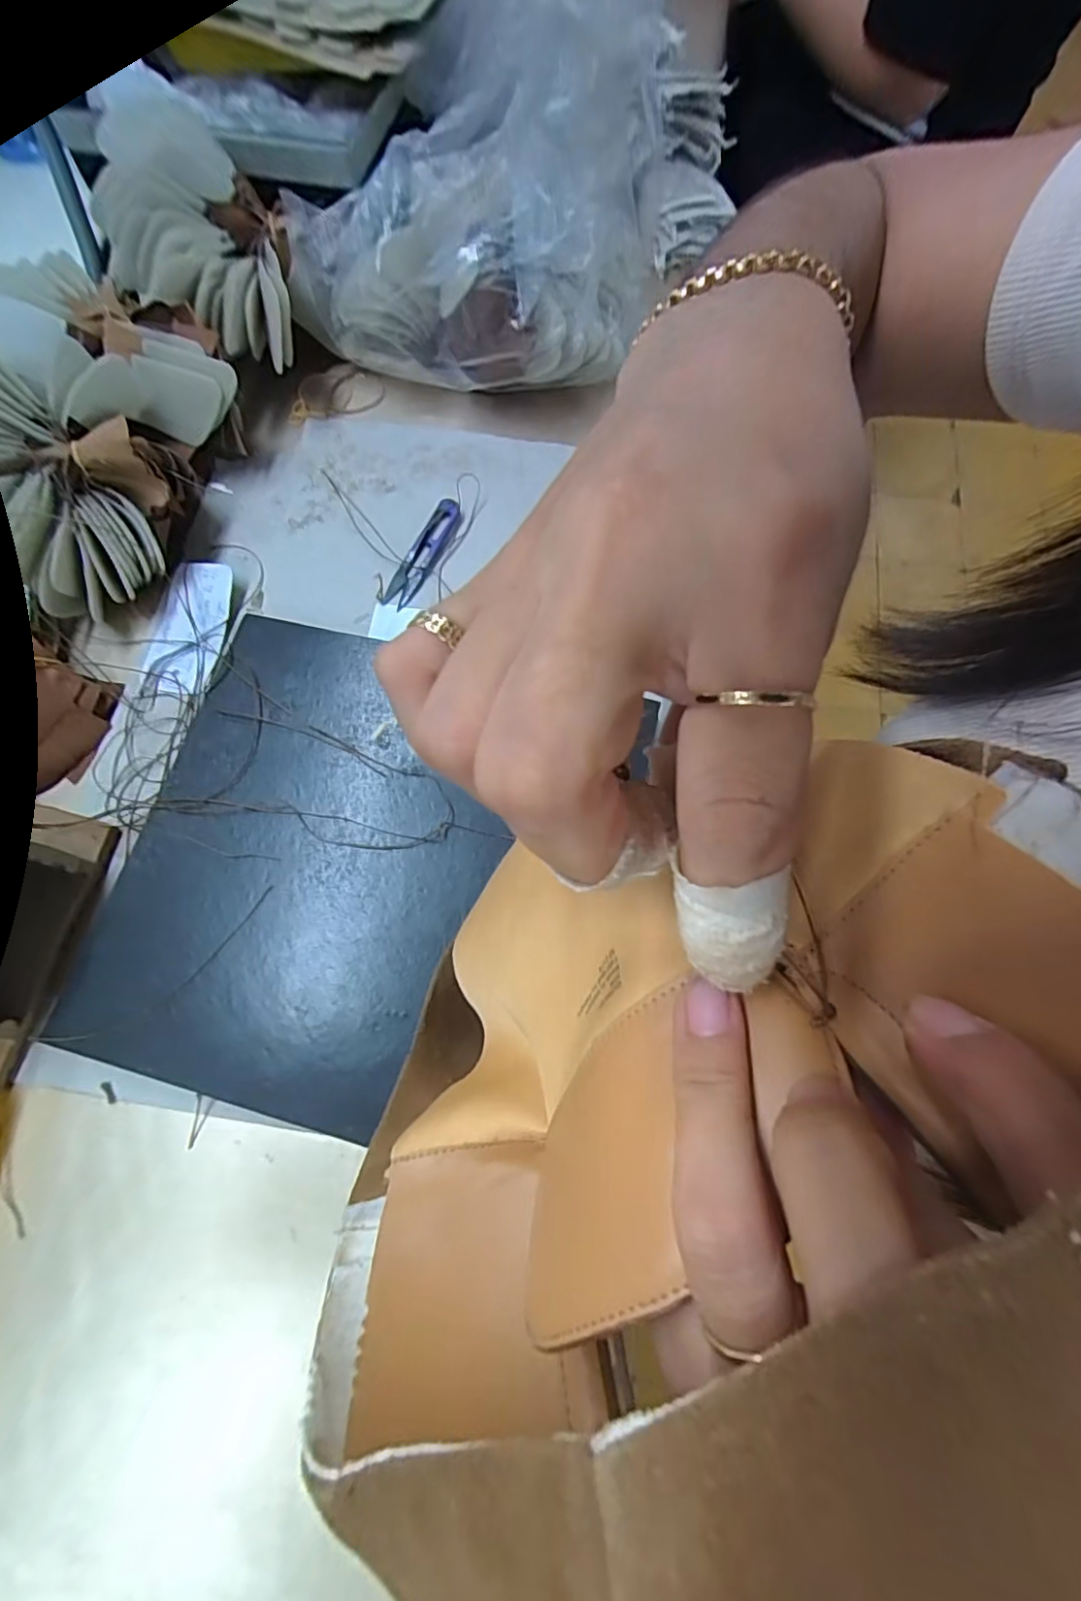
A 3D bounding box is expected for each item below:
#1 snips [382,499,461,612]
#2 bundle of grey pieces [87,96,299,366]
[{"bbox_3d":[-0.089,-0.192,0.450,0.024,0.009,0.098,28,75,8],"label":"snips"},{"bbox_3d":[-0.260,-0.421,0.436,0.125,0.079,0.182,-22,75,-7],"label":"bundle of grey pieces"}]

